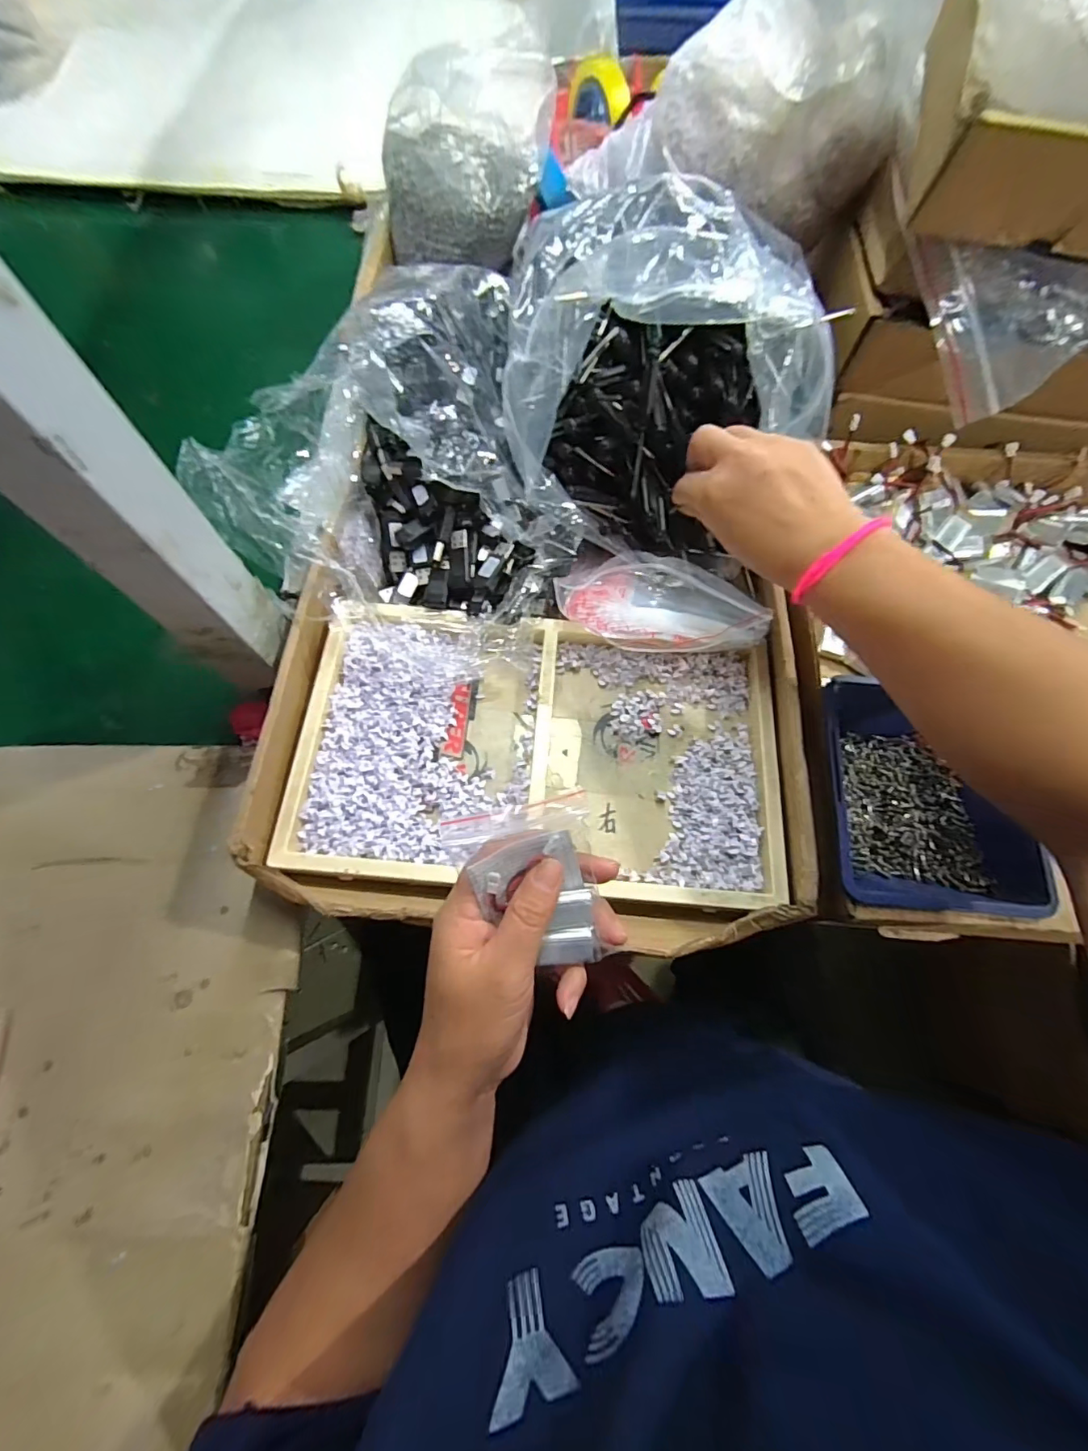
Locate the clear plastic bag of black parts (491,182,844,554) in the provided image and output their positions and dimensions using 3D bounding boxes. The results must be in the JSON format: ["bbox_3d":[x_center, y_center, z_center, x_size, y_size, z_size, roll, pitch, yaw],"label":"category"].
[{"bbox_3d":[0.075,-0.251,0.368,0.204,0.136,0.213,-7,68,-3],"label":"clear plastic bag of black parts"}]

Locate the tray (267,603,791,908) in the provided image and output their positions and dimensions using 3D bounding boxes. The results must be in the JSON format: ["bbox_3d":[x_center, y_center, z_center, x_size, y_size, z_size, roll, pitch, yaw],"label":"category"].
[{"bbox_3d":[-0.001,0.016,0.359,0.317,0.029,0.187,6,70,1],"label":"tray"}]

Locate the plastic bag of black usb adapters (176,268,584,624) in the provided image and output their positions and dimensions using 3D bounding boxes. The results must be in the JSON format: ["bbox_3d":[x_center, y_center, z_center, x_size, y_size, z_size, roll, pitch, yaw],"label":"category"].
[{"bbox_3d":[-0.086,-0.188,0.364,0.218,0.125,0.203,6,70,1],"label":"plastic bag of black usb adapters"}]

